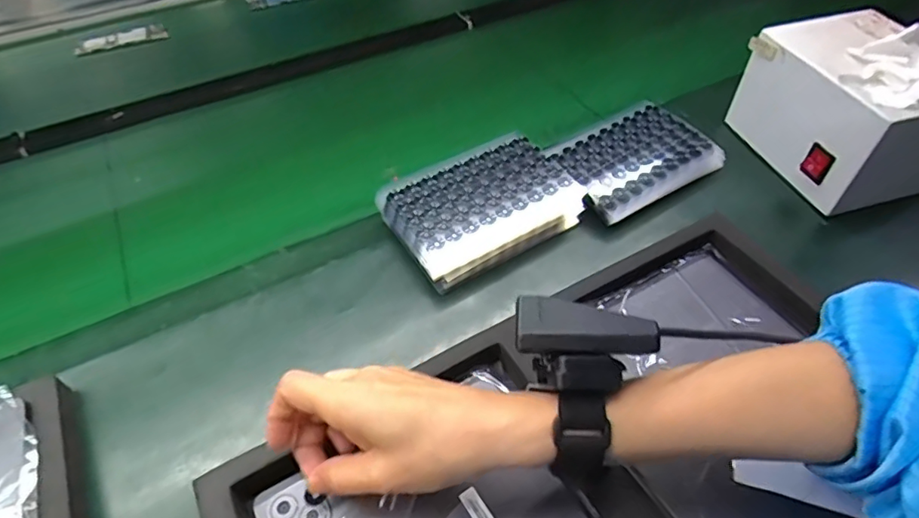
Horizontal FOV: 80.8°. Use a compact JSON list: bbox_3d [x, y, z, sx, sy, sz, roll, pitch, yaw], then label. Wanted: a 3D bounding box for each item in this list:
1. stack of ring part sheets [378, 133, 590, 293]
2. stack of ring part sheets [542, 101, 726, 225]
[{"bbox_3d":[0.018,-0.049,0.482,0.160,0.044,0.099,-29,56,-22],"label":"stack of ring part sheets"},{"bbox_3d":[0.166,-0.094,0.528,0.148,0.037,0.099,-29,56,-22],"label":"stack of ring part sheets"}]

